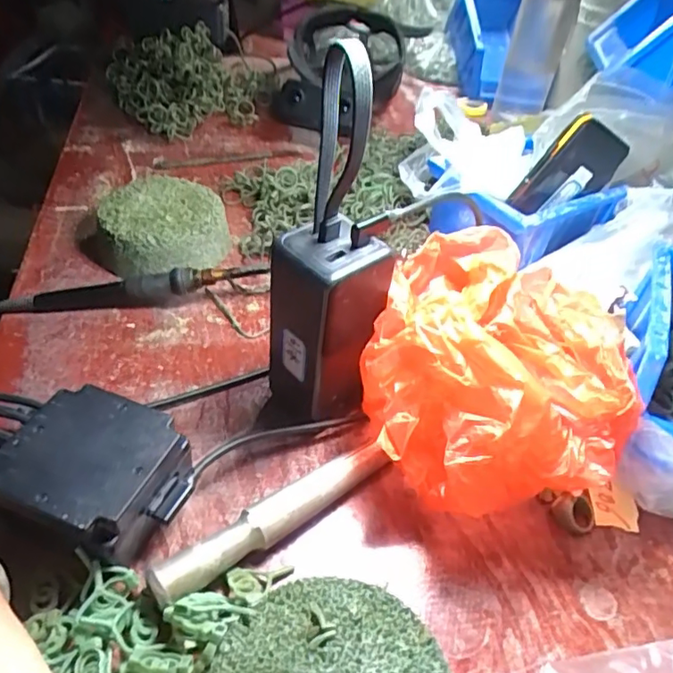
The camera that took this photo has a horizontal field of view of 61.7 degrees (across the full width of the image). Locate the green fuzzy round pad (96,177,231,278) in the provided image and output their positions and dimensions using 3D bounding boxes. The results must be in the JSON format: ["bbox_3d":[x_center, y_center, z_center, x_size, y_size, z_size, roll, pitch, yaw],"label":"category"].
[{"bbox_3d":[-0.142,-0.091,0.477,0.098,0.044,0.090,3,43,-3],"label":"green fuzzy round pad"}]

